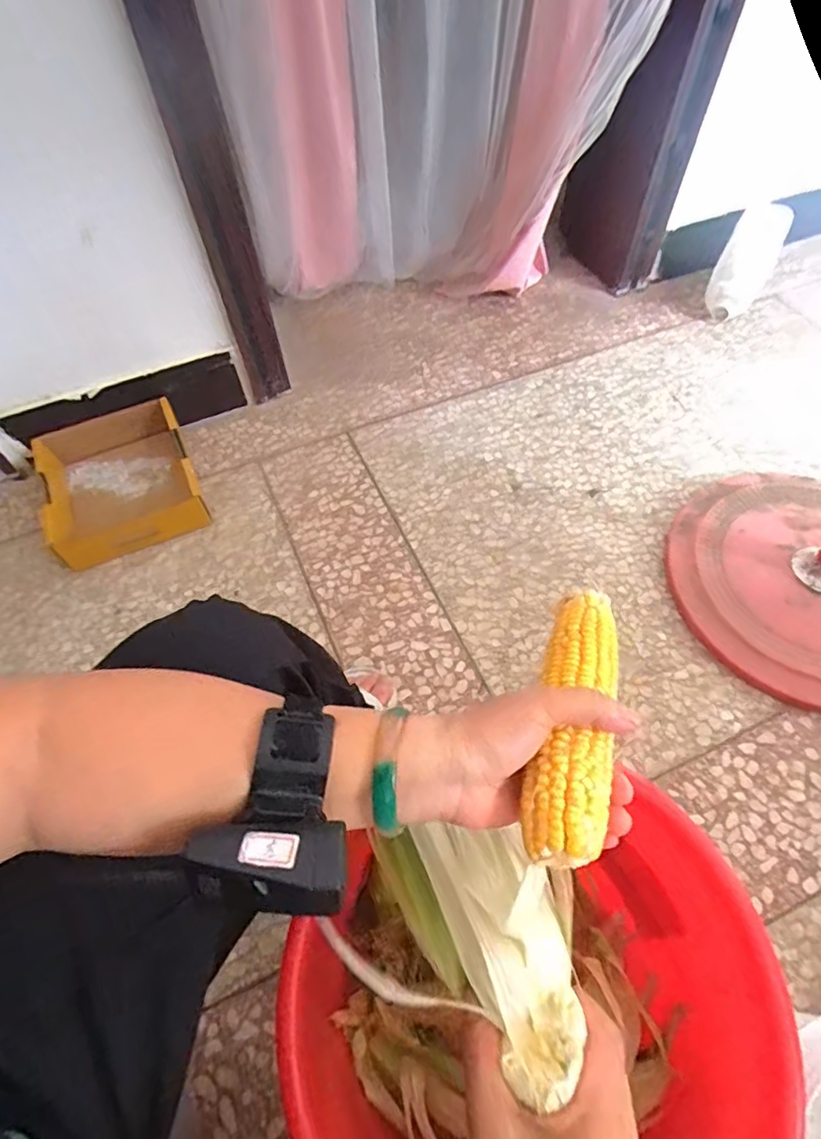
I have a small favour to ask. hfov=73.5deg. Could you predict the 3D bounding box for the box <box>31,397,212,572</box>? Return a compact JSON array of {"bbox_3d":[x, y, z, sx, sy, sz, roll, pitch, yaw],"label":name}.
[{"bbox_3d":[-0.515,-0.148,0.958,0.272,0.075,0.251,-20,62,-10],"label":"box"}]

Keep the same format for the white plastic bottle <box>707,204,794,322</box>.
[{"bbox_3d":[0.710,-0.653,1.158,0.106,0.069,0.249,30,104,17],"label":"white plastic bottle"}]

